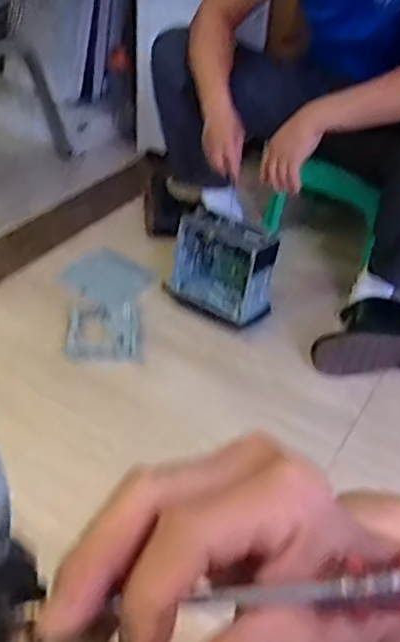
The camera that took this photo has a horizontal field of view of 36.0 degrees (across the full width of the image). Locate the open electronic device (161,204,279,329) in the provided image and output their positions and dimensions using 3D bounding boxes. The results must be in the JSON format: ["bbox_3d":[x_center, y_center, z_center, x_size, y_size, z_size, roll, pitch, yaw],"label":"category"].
[{"bbox_3d":[0.042,-0.109,1.274,0.212,0.187,0.110,23,43,22],"label":"open electronic device"}]

